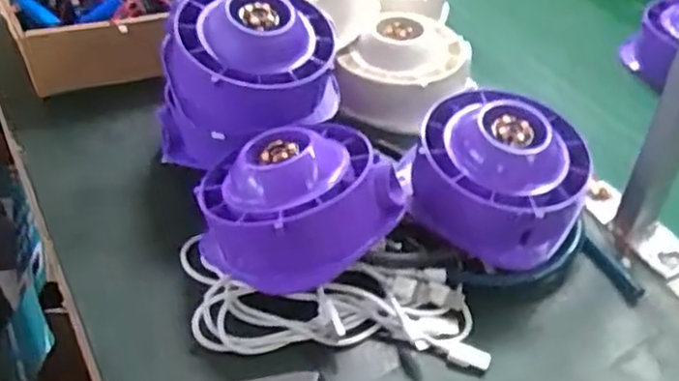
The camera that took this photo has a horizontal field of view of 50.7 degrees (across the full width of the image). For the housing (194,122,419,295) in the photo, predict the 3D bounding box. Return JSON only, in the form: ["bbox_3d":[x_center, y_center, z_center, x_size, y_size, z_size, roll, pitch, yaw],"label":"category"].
[{"bbox_3d":[-0.030,0.015,0.527,0.127,0.096,0.119,2,43,-2],"label":"housing"}]

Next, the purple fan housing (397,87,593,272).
[{"bbox_3d":[0.124,-0.012,0.553,0.127,0.095,0.134,-24,50,-27],"label":"purple fan housing"}]

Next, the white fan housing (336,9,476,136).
[{"bbox_3d":[0.064,-0.122,0.704,0.124,0.075,0.129,11,43,8],"label":"white fan housing"}]

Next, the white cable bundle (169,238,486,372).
[{"bbox_3d":[-0.014,0.084,0.503,0.225,0.027,0.084,11,43,7],"label":"white cable bundle"}]

